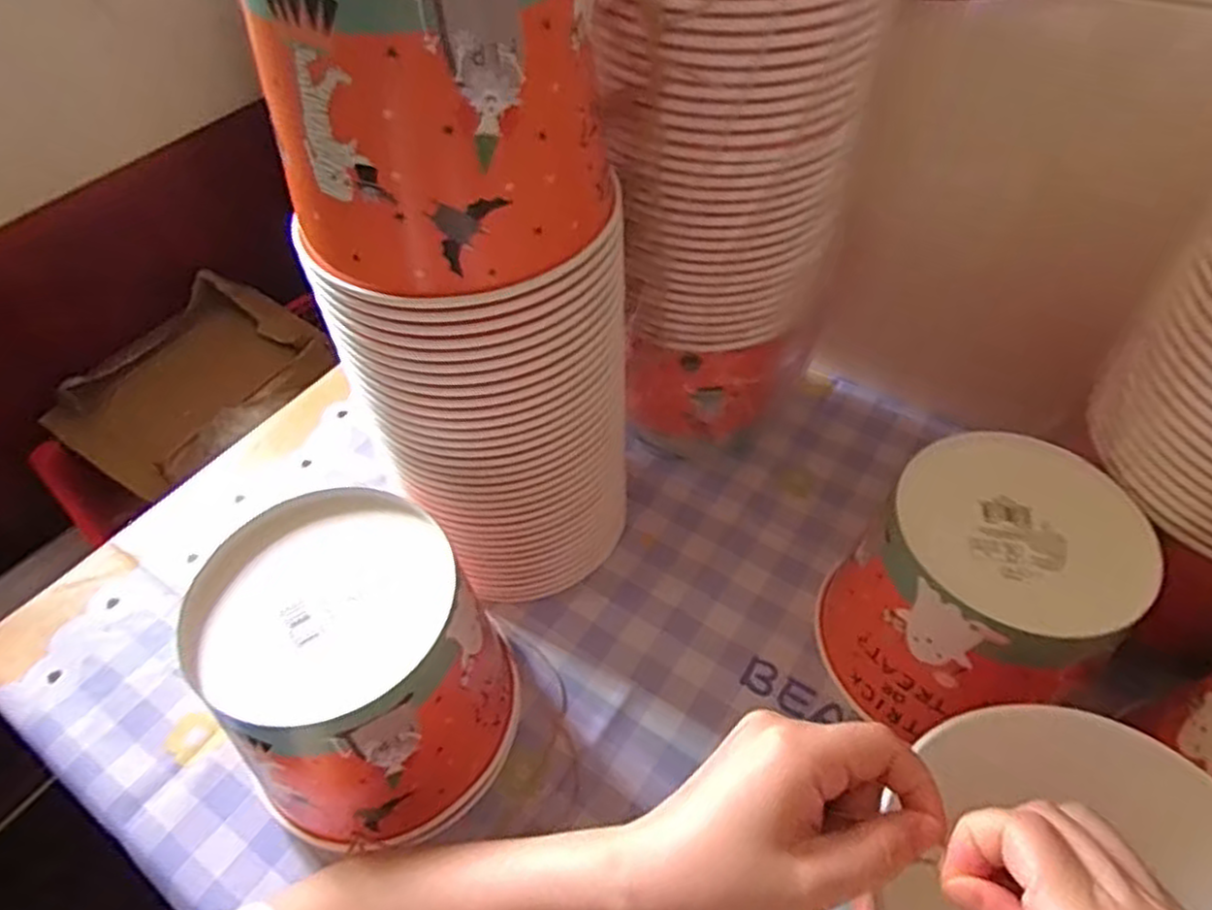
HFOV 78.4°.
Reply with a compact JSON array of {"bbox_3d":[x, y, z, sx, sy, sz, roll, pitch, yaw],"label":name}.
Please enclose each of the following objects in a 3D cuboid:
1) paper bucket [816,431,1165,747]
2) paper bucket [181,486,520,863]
[{"bbox_3d":[0.214,0.084,0.439,0.143,0.134,0.134,-2,50,2],"label":"paper bucket"},{"bbox_3d":[-0.130,0.121,0.413,0.126,0.151,0.135,-2,50,2],"label":"paper bucket"}]

